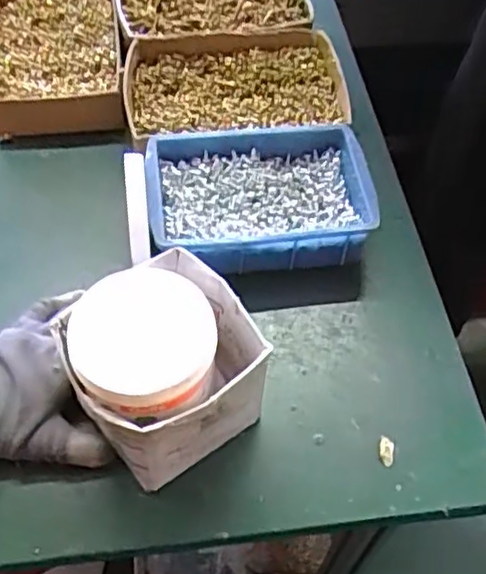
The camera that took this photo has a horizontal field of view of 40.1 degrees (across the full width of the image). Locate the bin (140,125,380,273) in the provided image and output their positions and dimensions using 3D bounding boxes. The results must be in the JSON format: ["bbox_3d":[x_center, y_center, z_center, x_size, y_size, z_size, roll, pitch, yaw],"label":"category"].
[{"bbox_3d":[0.018,-0.080,0.626,0.204,0.062,0.142,-6,55,-6],"label":"bin"}]

